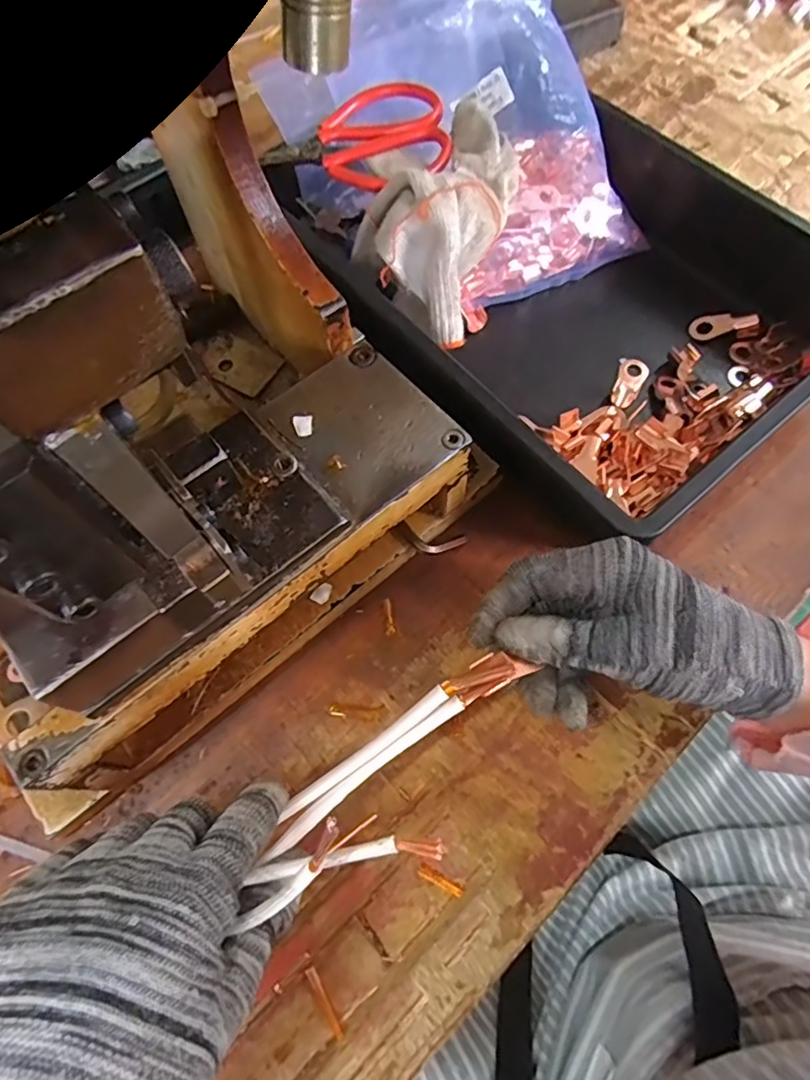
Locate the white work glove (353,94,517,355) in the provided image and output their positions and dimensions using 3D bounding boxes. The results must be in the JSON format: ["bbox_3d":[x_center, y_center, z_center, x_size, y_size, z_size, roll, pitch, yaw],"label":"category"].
[{"bbox_3d":[0.017,-0.215,0.380,0.094,0.058,0.159,16,67,8],"label":"white work glove"}]

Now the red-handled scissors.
[{"bbox_3d":[-0.031,-0.269,0.401,0.123,0.023,0.073,-15,66,-5],"label":"red-handled scissors"}]

